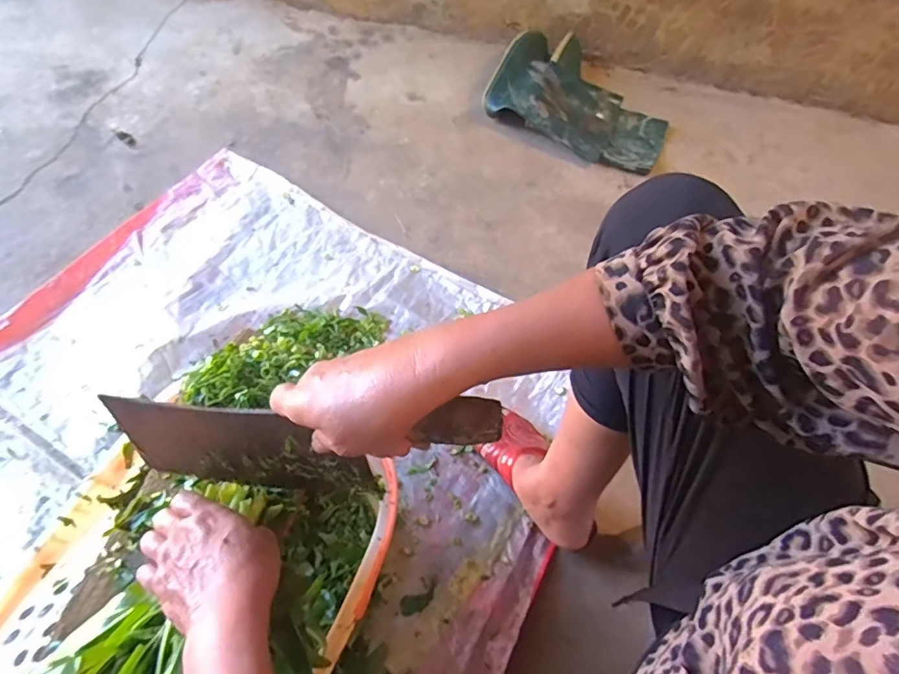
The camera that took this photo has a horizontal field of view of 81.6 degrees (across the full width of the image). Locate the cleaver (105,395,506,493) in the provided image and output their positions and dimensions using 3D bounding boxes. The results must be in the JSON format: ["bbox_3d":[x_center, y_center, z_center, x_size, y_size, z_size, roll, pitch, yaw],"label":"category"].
[{"bbox_3d":[-0.104,0.078,0.382,0.290,0.108,0.039,-6,60,16],"label":"cleaver"}]

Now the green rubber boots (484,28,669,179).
[{"bbox_3d":[0.282,-0.512,1.114,0.382,0.094,0.243,25,64,12],"label":"green rubber boots"}]

